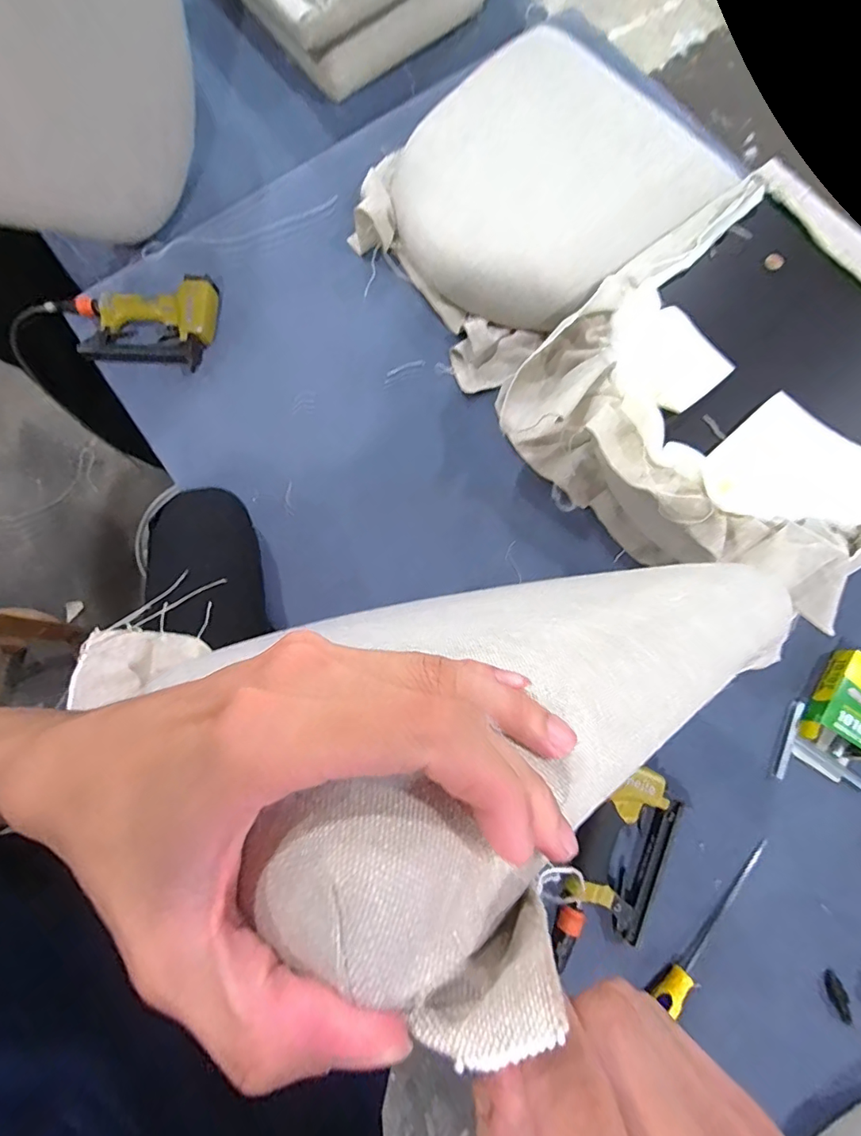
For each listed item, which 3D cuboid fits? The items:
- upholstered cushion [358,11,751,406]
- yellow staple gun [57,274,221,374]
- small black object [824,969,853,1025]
[{"bbox_3d":[0.141,-0.580,0.758,0.520,0.083,0.426,-39,81,-7],"label":"upholstered cushion"},{"bbox_3d":[-0.448,-0.368,0.739,0.246,0.043,0.133,-7,78,-1],"label":"yellow staple gun"},{"bbox_3d":[0.482,0.507,0.572,0.021,0.005,0.051,-8,65,-2],"label":"small black object"}]

